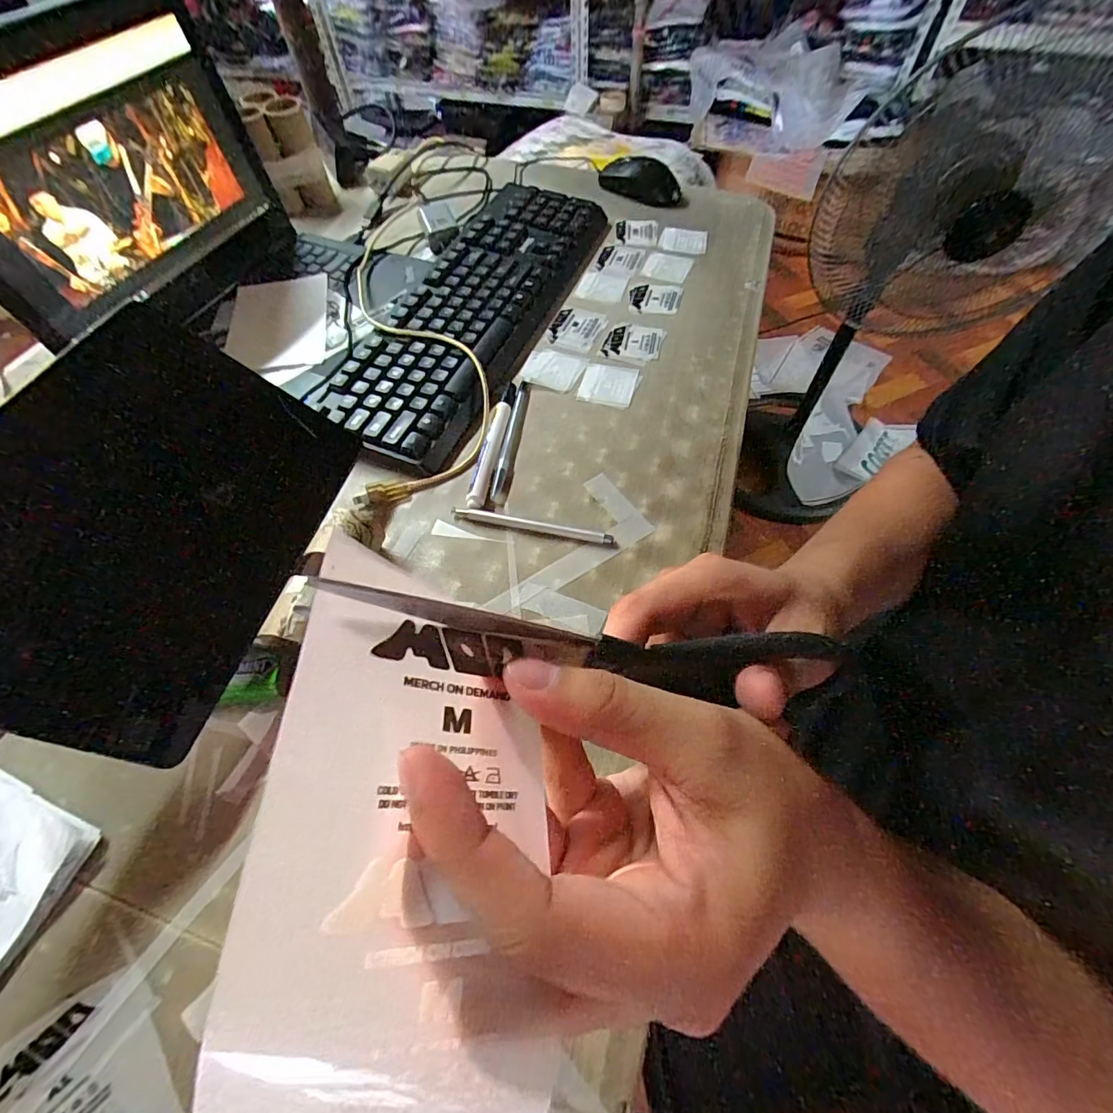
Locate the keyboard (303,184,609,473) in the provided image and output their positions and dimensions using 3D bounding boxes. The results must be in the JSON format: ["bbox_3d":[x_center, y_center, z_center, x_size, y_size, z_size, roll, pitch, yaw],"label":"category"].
[{"bbox_3d":[-0.089,-0.267,0.508,0.157,0.032,0.414,20,62,14],"label":"keyboard"}]

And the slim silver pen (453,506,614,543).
[{"bbox_3d":[-0.020,-0.025,0.379,0.128,0.007,0.009,12,60,9],"label":"slim silver pen"}]

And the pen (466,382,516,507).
[{"bbox_3d":[-0.055,-0.099,0.418,0.014,0.014,0.138,7,60,6],"label":"pen"}]

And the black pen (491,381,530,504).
[{"bbox_3d":[-0.039,-0.105,0.429,0.011,0.012,0.139,5,59,5],"label":"black pen"}]

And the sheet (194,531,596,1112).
[{"bbox_3d":[-0.035,0.060,0.113,0.064,0.028,0.114,19,54,-27],"label":"sheet"}]

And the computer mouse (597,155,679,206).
[{"bbox_3d":[0.105,-0.482,0.620,0.099,0.034,0.058,27,64,17],"label":"computer mouse"}]

